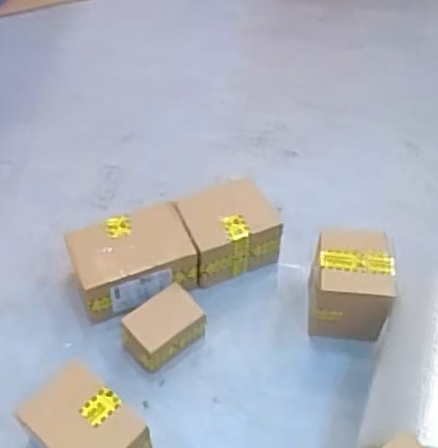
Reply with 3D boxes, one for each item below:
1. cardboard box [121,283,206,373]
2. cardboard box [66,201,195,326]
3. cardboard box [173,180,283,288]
[{"bbox_3d":[-0.117,0.222,1.471,0.159,0.103,0.117,-32,62,-23],"label":"cardboard box"},{"bbox_3d":[-0.189,0.076,1.532,0.255,0.131,0.181,-15,56,-14],"label":"cardboard box"},{"bbox_3d":[0.009,0.029,1.591,0.228,0.158,0.172,-17,57,-15],"label":"cardboard box"}]

